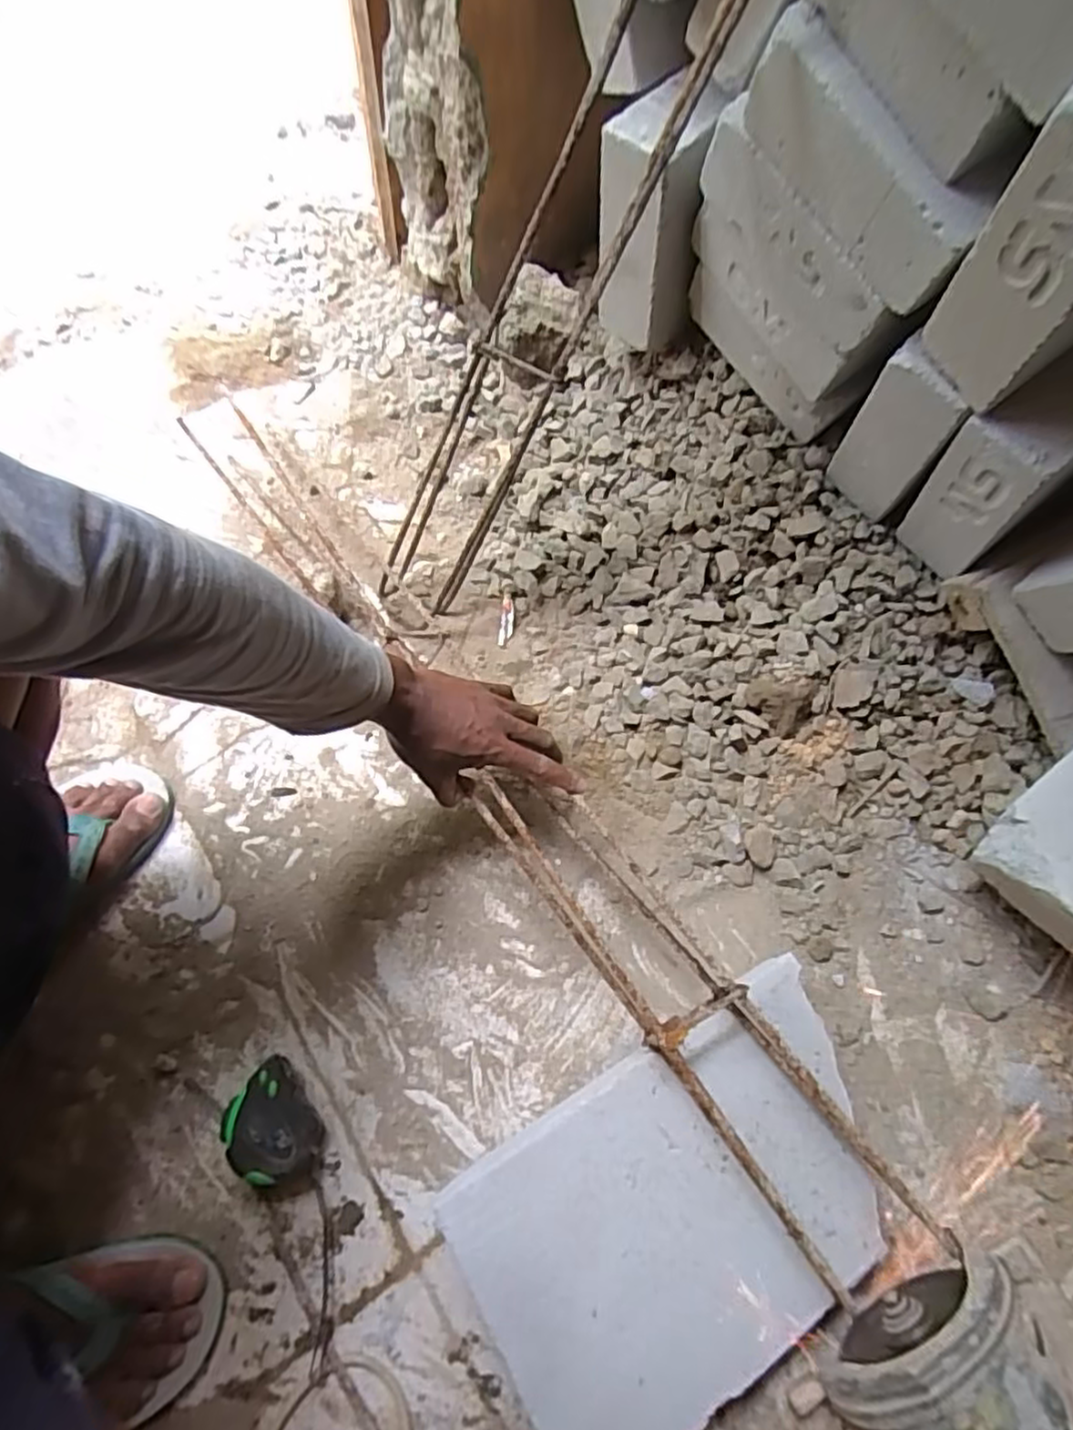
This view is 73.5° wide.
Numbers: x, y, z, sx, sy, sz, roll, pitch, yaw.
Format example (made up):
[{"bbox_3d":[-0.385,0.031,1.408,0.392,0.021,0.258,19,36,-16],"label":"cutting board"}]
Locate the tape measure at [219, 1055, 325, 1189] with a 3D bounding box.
[{"bbox_3d":[-0.207,0.327,0.570,0.064,0.042,0.083,-35,70,-17],"label":"tape measure"}]

